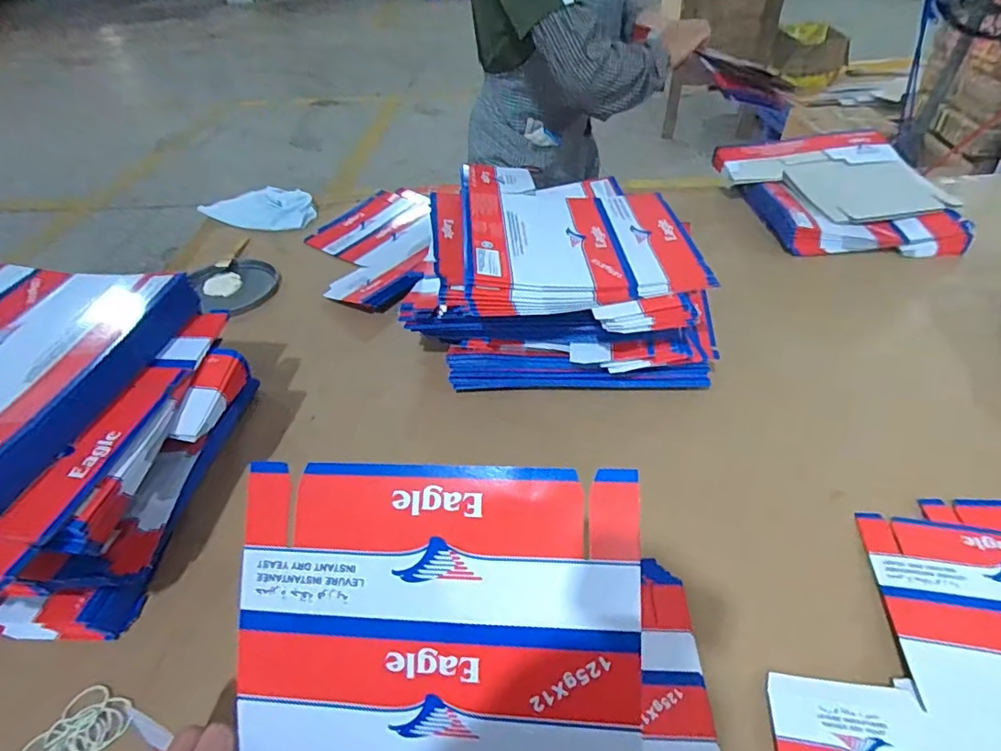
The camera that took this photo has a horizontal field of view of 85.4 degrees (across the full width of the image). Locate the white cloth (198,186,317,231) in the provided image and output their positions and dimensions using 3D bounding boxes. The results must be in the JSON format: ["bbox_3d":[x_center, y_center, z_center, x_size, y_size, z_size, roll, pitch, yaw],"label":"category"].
[{"bbox_3d":[-0.508,-0.340,1.115,0.251,0.034,0.132,-2,42,2],"label":"white cloth"}]

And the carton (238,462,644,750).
[{"bbox_3d":[-0.039,0.183,0.319,0.231,0.254,0.024,1,-1,8],"label":"carton"}]

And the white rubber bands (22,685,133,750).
[{"bbox_3d":[-0.355,0.303,0.452,0.068,0.011,0.074,-2,42,2],"label":"white rubber bands"}]

